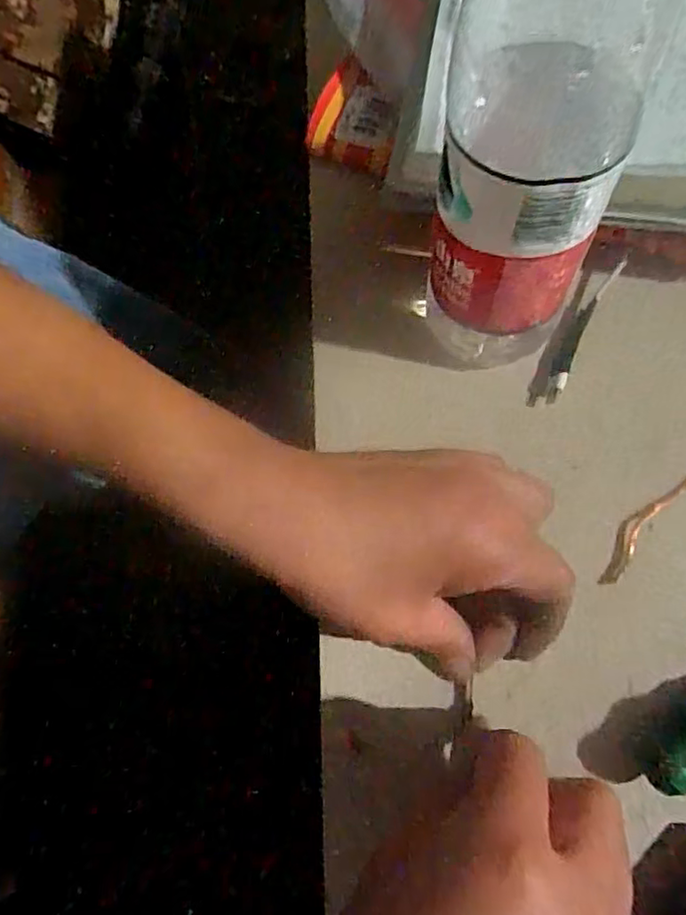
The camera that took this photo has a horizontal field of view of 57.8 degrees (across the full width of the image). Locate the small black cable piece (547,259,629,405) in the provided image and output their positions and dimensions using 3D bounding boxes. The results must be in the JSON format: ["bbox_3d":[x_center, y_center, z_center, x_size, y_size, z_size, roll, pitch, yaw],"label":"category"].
[{"bbox_3d":[0.119,-0.064,0.309,0.008,0.011,0.084,27,74,12],"label":"small black cable piece"}]

